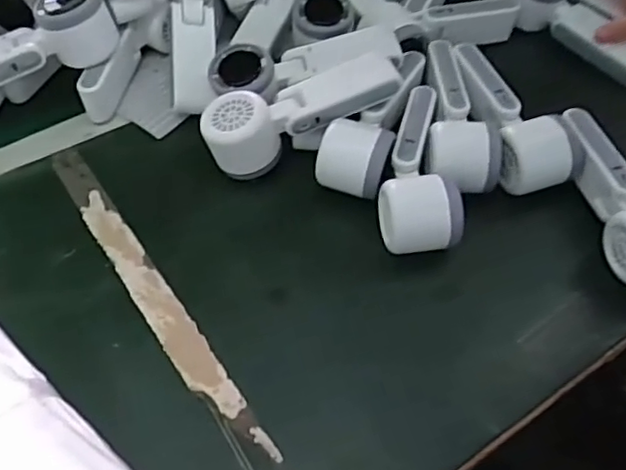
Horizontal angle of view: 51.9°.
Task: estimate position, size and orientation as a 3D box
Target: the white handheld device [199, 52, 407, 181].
[{"bbox_3d":[-0.009,-0.105,0.544,0.166,0.054,0.054,-25,57,-1],"label":"white handheld device"}]

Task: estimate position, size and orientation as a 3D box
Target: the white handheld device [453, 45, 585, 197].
[{"bbox_3d":[0.172,-0.104,0.570,0.062,0.062,0.156,-8,55,-6],"label":"white handheld device"}]

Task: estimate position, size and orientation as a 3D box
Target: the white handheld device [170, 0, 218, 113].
[{"bbox_3d":[-0.108,-0.194,0.587,0.054,0.045,0.171,-1,85,-1],"label":"white handheld device"}]

